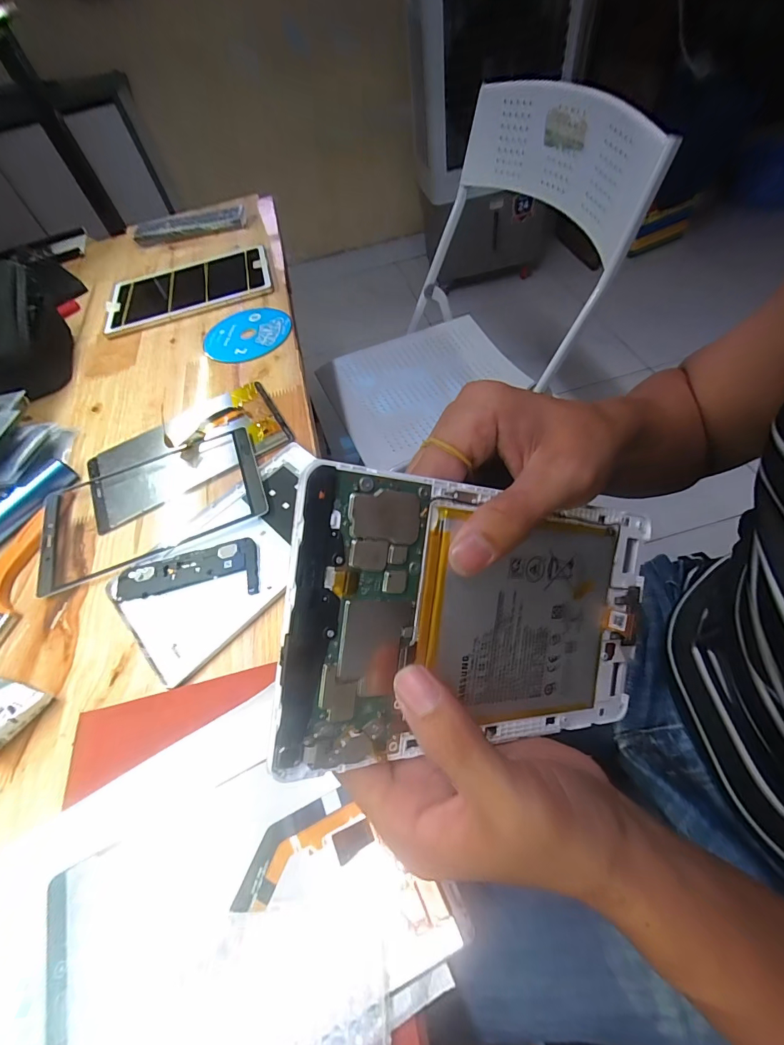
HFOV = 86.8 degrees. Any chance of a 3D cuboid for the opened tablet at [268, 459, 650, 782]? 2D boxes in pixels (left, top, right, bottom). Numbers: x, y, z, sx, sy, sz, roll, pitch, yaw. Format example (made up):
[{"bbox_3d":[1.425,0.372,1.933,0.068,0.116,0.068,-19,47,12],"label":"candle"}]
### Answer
[{"bbox_3d":[0.051,0.045,0.196,0.200,0.008,0.117,7,91,-25],"label":"opened tablet"}]

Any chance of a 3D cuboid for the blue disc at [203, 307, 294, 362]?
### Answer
[{"bbox_3d":[-0.191,-0.249,0.547,0.107,0.004,0.115,-4,60,6],"label":"blue disc"}]

